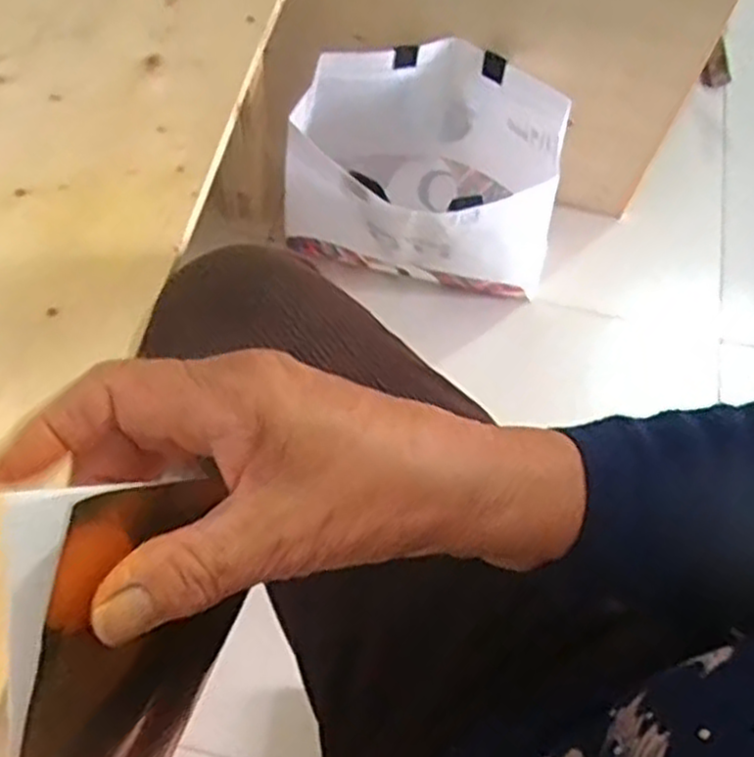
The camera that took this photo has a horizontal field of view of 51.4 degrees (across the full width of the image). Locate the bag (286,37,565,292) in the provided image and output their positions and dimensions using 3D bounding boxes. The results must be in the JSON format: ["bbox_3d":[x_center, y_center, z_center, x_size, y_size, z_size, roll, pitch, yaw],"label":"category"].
[{"bbox_3d":[0.057,-0.231,0.946,0.314,0.218,0.248,10,63,0],"label":"bag"}]

